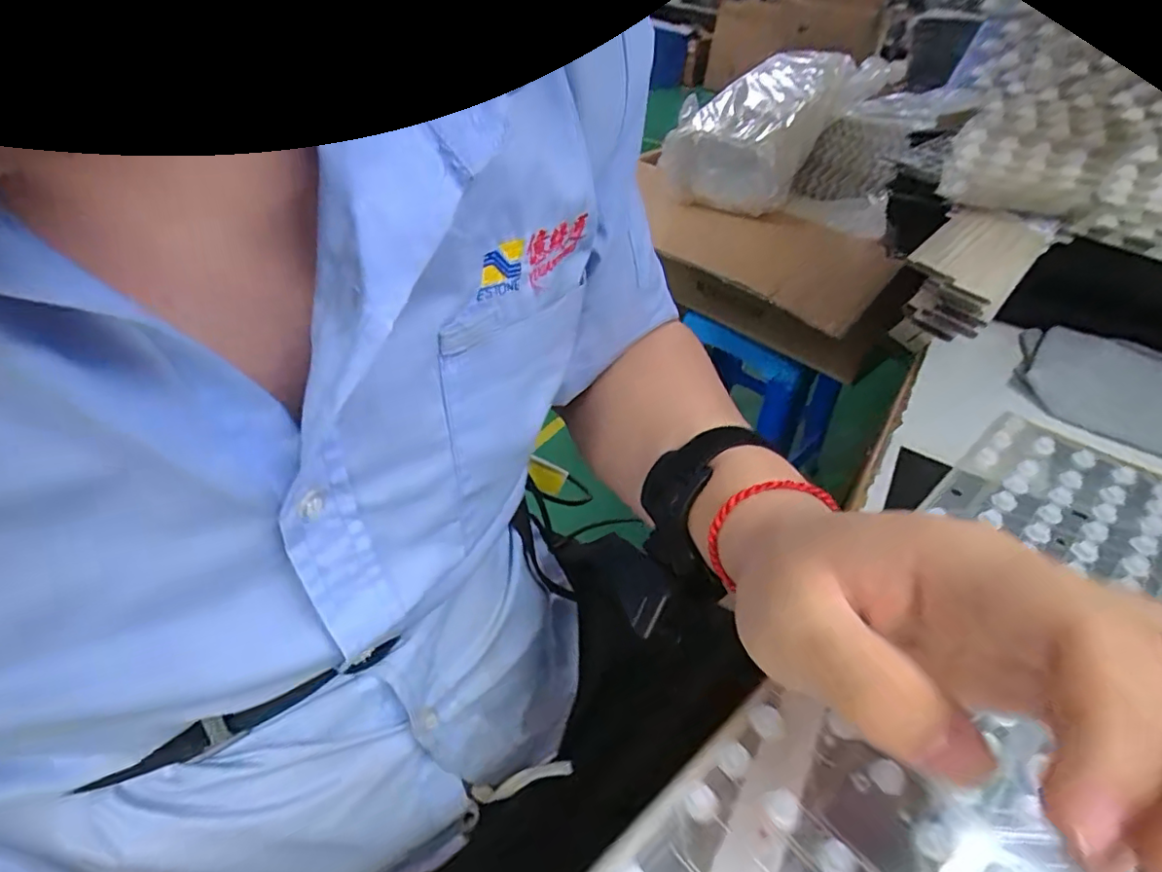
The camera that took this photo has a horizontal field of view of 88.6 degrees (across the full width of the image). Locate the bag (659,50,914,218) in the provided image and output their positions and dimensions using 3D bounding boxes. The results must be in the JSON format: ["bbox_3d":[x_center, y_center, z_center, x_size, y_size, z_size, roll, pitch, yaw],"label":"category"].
[{"bbox_3d":[0.329,-0.532,0.977,0.172,0.107,0.424,28,62,24],"label":"bag"}]

